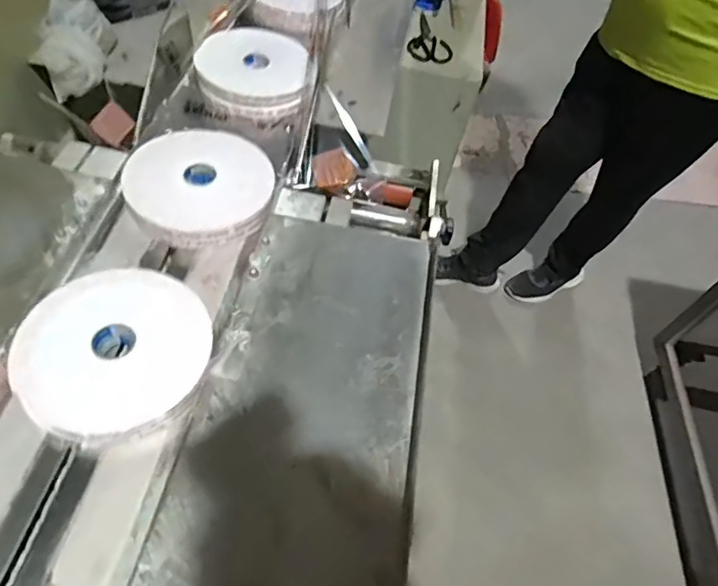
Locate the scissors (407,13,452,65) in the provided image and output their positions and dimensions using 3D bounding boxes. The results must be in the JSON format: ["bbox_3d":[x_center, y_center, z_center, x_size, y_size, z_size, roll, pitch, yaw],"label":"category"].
[{"bbox_3d":[0.178,-0.625,1.303,0.105,0.018,0.196,13,53,-1],"label":"scissors"}]

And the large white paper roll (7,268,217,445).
[{"bbox_3d":[-0.244,0.054,0.535,0.180,0.025,0.178,5,54,-6],"label":"large white paper roll"}]

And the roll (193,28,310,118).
[{"bbox_3d":[-0.164,-0.348,0.836,0.171,0.053,0.171,2,55,-3],"label":"roll"}]

